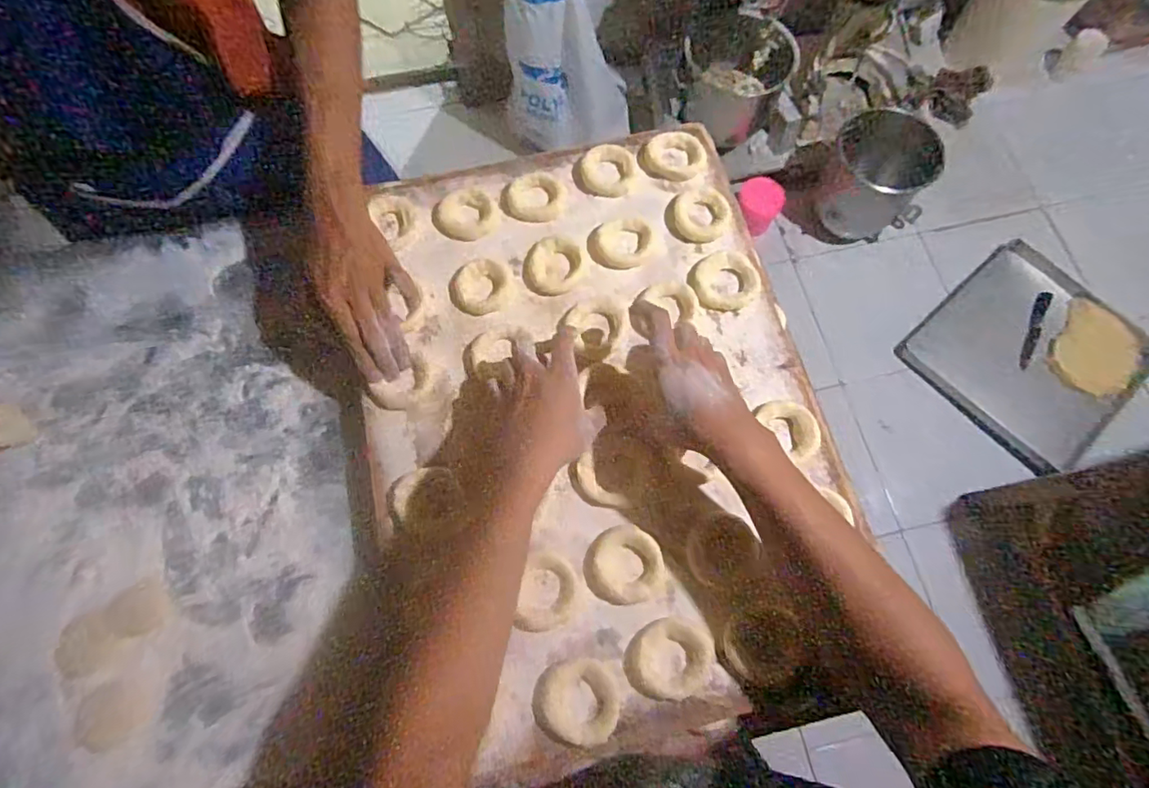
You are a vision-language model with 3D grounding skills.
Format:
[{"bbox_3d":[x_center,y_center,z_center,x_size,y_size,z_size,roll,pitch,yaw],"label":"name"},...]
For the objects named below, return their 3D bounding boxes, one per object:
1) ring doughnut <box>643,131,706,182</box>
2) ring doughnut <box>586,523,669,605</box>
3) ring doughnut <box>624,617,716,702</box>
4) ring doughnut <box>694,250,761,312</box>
[{"bbox_3d":[0.109,-0.258,0.618,0.069,0.018,0.050,27,71,11],"label":"ring doughnut"},{"bbox_3d":[0.042,0.144,0.483,0.065,0.016,0.064,-1,68,1],"label":"ring doughnut"},{"bbox_3d":[0.079,0.215,0.464,0.072,0.011,0.059,4,69,3],"label":"ring doughnut"},{"bbox_3d":[0.154,-0.113,0.565,0.065,0.017,0.057,-17,69,-5],"label":"ring doughnut"}]

